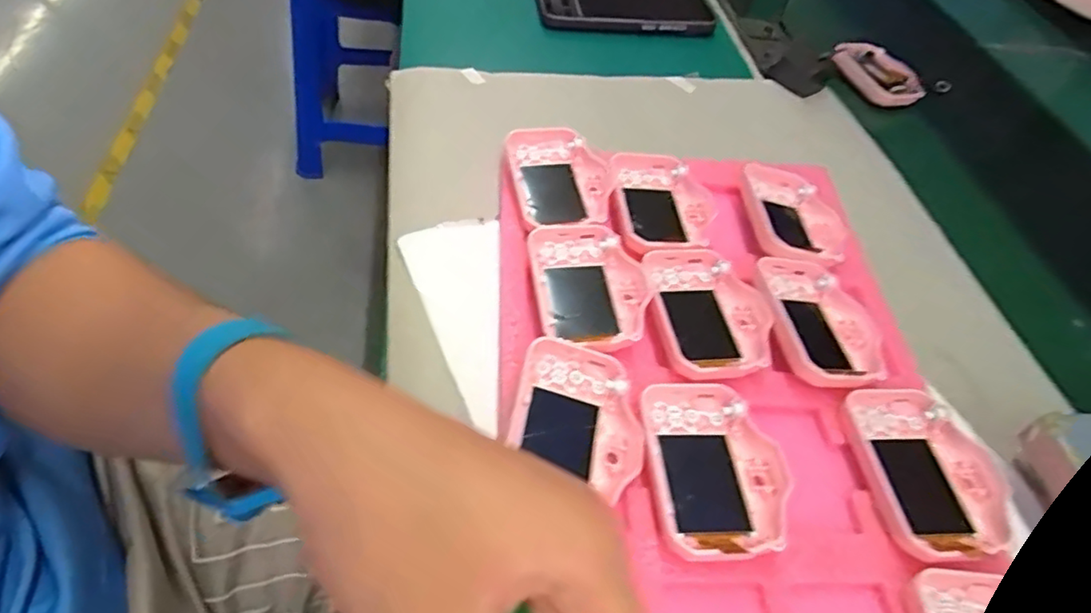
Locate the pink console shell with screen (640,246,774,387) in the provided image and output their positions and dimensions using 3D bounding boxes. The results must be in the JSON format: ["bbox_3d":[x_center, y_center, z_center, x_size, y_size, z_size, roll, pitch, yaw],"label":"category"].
[{"bbox_3d":[0.088,0.003,0.346,0.066,0.019,0.085,-6,52,-15],"label":"pink console shell with screen"}]

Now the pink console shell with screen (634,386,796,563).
[{"bbox_3d":[0.079,0.075,0.291,0.062,0.018,0.084,3,51,-8],"label":"pink console shell with screen"}]

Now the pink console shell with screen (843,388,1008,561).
[{"bbox_3d":[0.184,0.078,0.302,0.062,0.011,0.083,2,51,-9],"label":"pink console shell with screen"}]

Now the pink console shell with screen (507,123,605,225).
[{"bbox_3d":[0.010,-0.081,0.400,0.058,0.018,0.082,-6,53,-15],"label":"pink console shell with screen"}]

